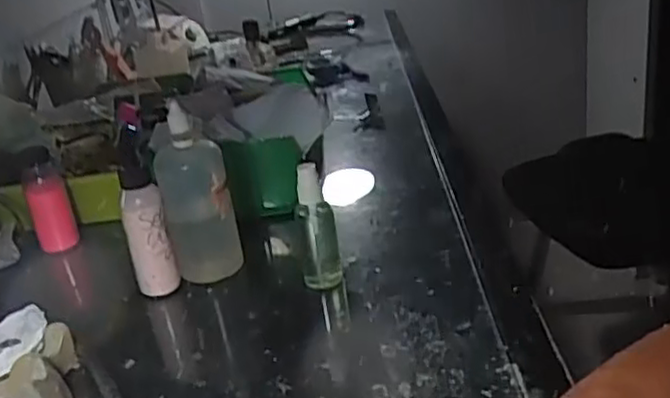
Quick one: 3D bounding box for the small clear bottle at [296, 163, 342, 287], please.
[{"bbox_3d":[-0.017,0.021,0.602,0.034,0.110,0.032,-8,24,-1],"label":"small clear bottle"}]

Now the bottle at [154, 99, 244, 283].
[{"bbox_3d":[-0.126,-0.004,0.635,0.060,0.148,0.050,-13,25,-12],"label":"bottle"}]

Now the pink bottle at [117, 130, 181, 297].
[{"bbox_3d":[-0.169,0.014,0.614,0.036,0.140,0.030,-15,25,-15],"label":"pink bottle"}]

